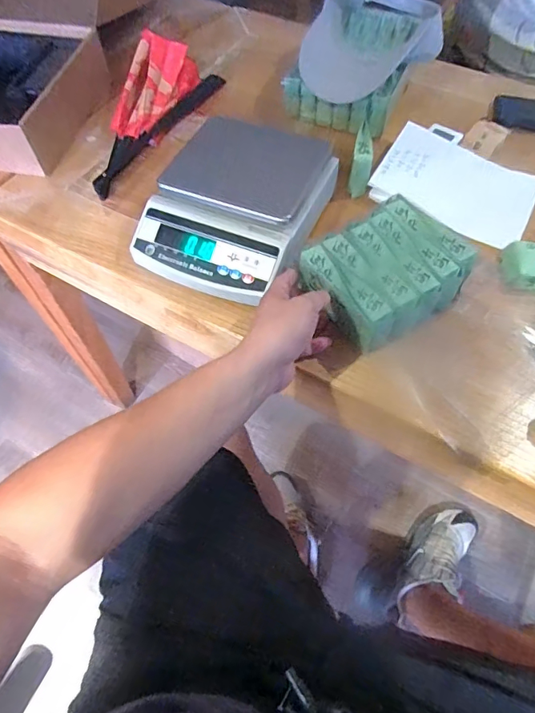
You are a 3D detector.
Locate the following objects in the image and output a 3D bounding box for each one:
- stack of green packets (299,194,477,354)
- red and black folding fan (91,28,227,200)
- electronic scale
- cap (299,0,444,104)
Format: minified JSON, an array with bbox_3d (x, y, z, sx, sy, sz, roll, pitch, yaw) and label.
[{"bbox_3d":[0.141,-0.100,0.541,0.173,0.045,0.138,-33,65,-18],"label":"stack of green packets"},{"bbox_3d":[-0.171,-0.368,0.697,0.121,0.068,0.312,12,61,7],"label":"red and black folding fan"},{"bbox_3d":[-0.039,-0.189,0.583,0.192,0.077,0.231,22,62,12],"label":"electronic scale"},{"bbox_3d":[0.172,-0.509,0.743,0.204,0.064,0.259,12,61,7],"label":"cap"}]

